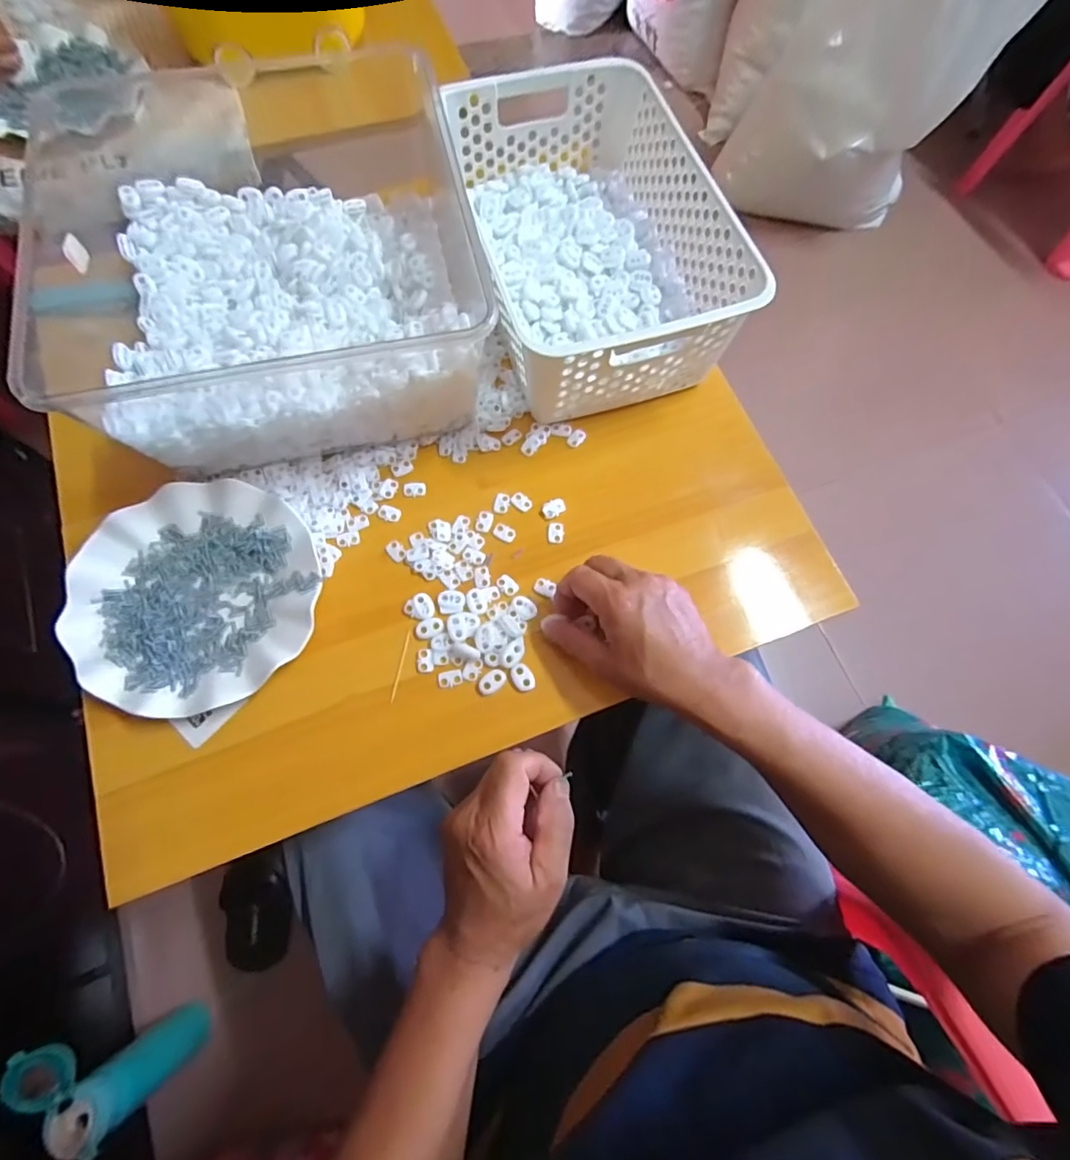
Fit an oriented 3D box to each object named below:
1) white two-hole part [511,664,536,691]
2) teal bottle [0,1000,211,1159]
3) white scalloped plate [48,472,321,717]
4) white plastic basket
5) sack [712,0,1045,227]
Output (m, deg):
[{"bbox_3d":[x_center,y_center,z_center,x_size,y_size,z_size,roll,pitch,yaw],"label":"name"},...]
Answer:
[{"bbox_3d":[-0.009,0.075,0.419,0.015,0.004,0.021,-25,73,-11],"label":"white two-hole part"},{"bbox_3d":[-0.478,0.554,0.634,0.056,0.235,0.118,-41,77,-15],"label":"teal bottle"},{"bbox_3d":[-0.261,0.011,0.422,0.177,0.021,0.177,1,71,-2],"label":"white scalloped plate"},{"bbox_3d":[0.047,-0.304,0.498,0.199,0.114,0.305,-16,72,-8],"label":"white plastic basket"},{"bbox_3d":[0.690,-1.006,1.076,0.400,0.601,0.280,22,76,-6],"label":"sack"}]

